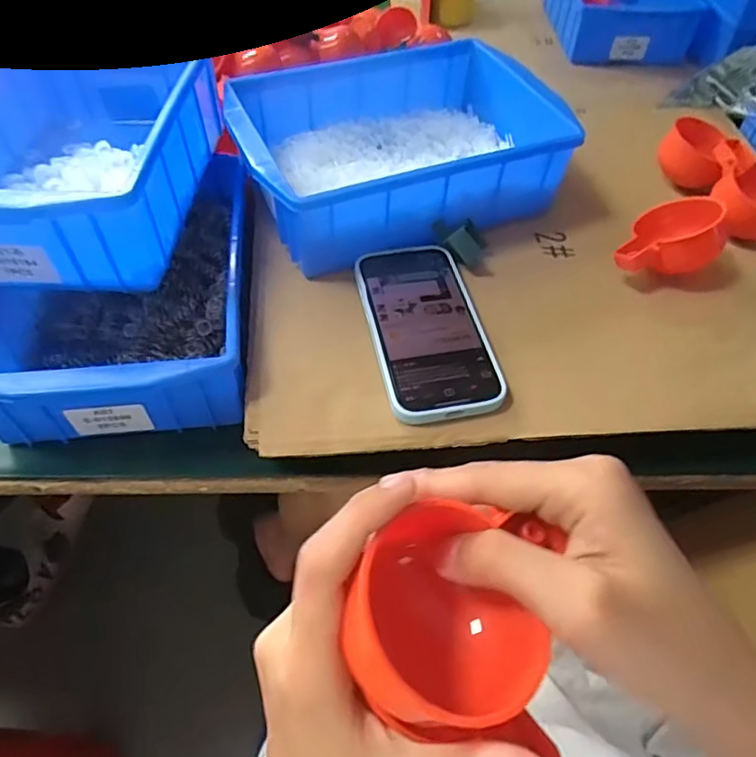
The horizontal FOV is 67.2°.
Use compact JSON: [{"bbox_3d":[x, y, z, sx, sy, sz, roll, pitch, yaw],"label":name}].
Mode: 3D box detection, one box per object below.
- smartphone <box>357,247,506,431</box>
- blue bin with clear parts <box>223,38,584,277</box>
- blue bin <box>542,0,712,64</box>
[{"bbox_3d":[0.034,-0.036,0.397,0.078,0.017,0.149,-8,51,-9],"label":"smartphone"},{"bbox_3d":[0.014,-0.191,0.476,0.230,0.087,0.184,-20,54,-18],"label":"blue bin with clear parts"},{"bbox_3d":[0.355,-0.562,0.859,0.181,0.080,0.280,4,50,1],"label":"blue bin"}]

